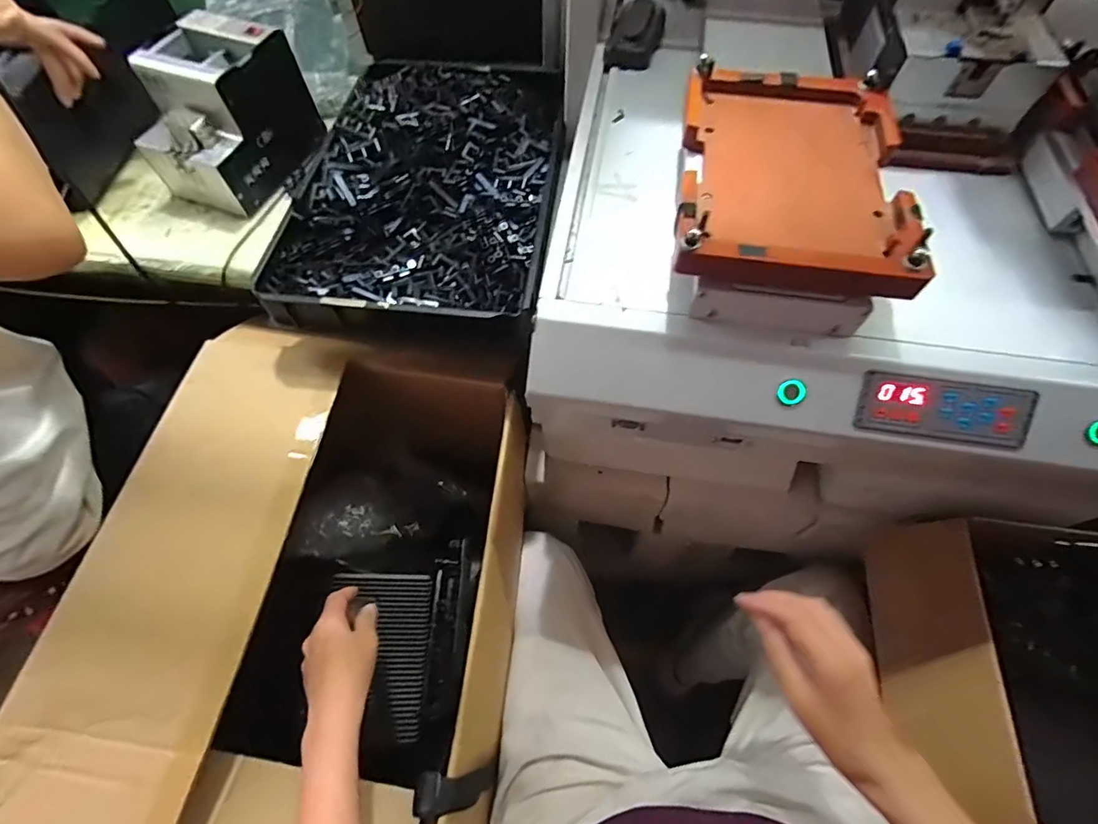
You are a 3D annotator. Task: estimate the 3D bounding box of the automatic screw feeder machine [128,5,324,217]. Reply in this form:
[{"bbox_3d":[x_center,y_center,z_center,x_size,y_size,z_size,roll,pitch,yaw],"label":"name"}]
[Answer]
[{"bbox_3d":[-0.410,-0.376,0.632,0.133,0.138,0.181,21,64,11],"label":"automatic screw feeder machine"}]

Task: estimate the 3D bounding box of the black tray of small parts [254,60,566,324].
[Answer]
[{"bbox_3d":[-0.146,-0.286,0.605,0.282,0.064,0.426,7,62,3],"label":"black tray of small parts"}]

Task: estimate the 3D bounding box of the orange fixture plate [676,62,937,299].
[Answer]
[{"bbox_3d":[0.180,-0.178,0.376,0.155,0.037,0.227,9,62,5],"label":"orange fixture plate"}]

